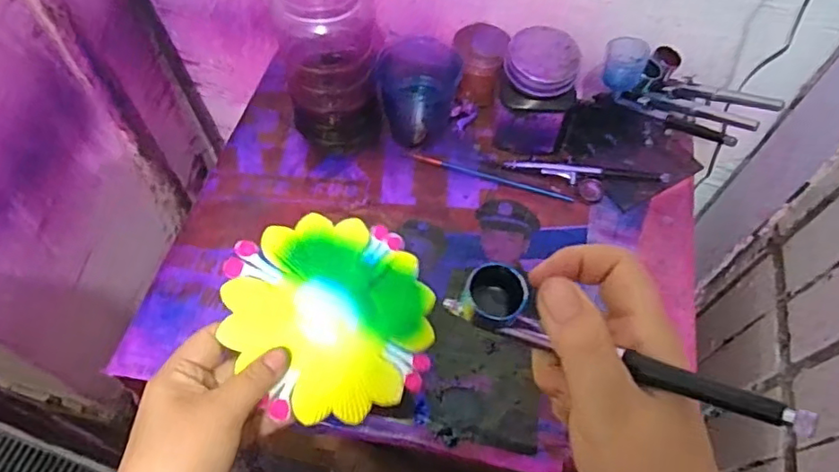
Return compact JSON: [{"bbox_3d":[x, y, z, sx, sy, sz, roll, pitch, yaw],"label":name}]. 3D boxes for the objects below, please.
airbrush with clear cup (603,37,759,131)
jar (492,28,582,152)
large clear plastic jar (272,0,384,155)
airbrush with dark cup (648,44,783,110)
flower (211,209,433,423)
[{"bbox_3d":[0.214,-0.117,0.494,0.034,0.057,0.132,-35,68,-21],"label":"airbrush with clear cup"},{"bbox_3d":[0.106,-0.128,0.536,0.066,0.101,0.072,2,60,-3],"label":"jar"},{"bbox_3d":[-0.076,-0.147,0.500,0.081,0.166,0.073,-3,60,-5],"label":"large clear plastic jar"},{"bbox_3d":[0.245,-0.127,0.490,0.033,0.033,0.118,-30,43,-19],"label":"airbrush with dark cup"},{"bbox_3d":[-0.053,0.049,0.369,0.122,0.006,0.127,-26,82,-22],"label":"flower"}]

